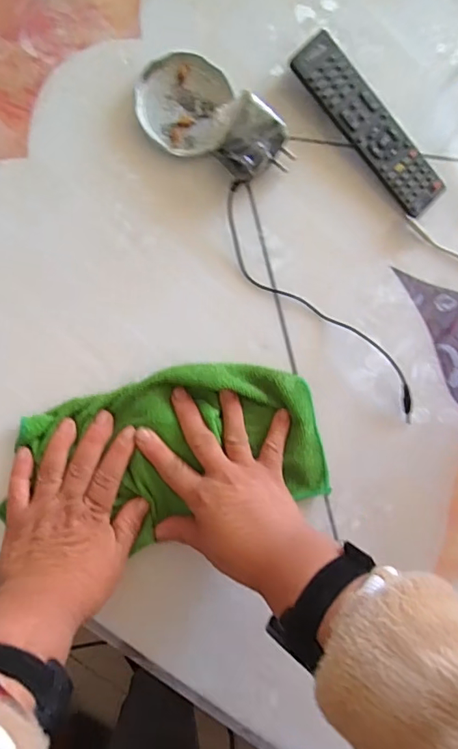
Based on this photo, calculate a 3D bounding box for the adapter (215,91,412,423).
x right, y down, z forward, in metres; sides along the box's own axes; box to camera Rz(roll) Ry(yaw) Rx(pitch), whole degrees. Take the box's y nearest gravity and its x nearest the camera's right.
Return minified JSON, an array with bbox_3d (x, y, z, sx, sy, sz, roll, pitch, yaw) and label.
[{"bbox_3d":[0.067,-0.080,0.416,0.084,0.032,0.303,-29,95,-7],"label":"adapter"}]

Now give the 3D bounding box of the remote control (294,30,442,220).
[{"bbox_3d":[0.122,-0.213,0.425,0.042,0.021,0.168,-44,96,-6],"label":"remote control"}]

